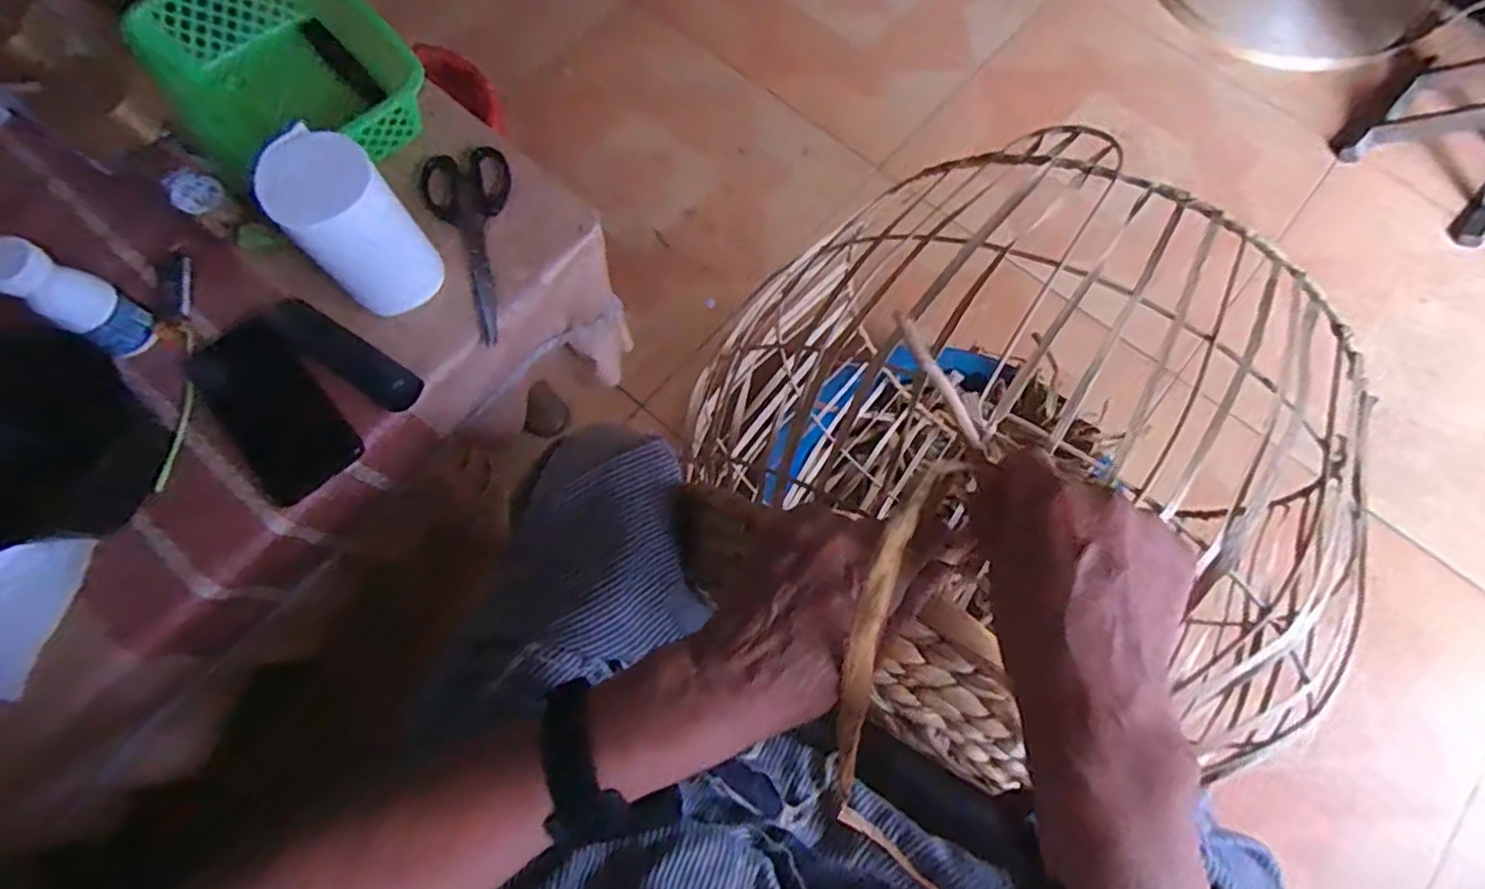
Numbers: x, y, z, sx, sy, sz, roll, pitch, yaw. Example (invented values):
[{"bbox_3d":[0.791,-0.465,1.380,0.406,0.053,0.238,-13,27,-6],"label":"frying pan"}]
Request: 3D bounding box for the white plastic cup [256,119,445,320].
[{"bbox_3d":[-0.311,-0.173,0.533,0.085,0.128,0.078,41,76,11],"label":"white plastic cup"}]

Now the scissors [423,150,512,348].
[{"bbox_3d":[-0.240,-0.178,0.589,0.079,0.019,0.189,-10,73,-4],"label":"scissors"}]

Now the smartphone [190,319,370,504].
[{"bbox_3d":[-0.391,-0.027,0.552,0.088,0.015,0.170,-43,75,-5],"label":"smartphone"}]

